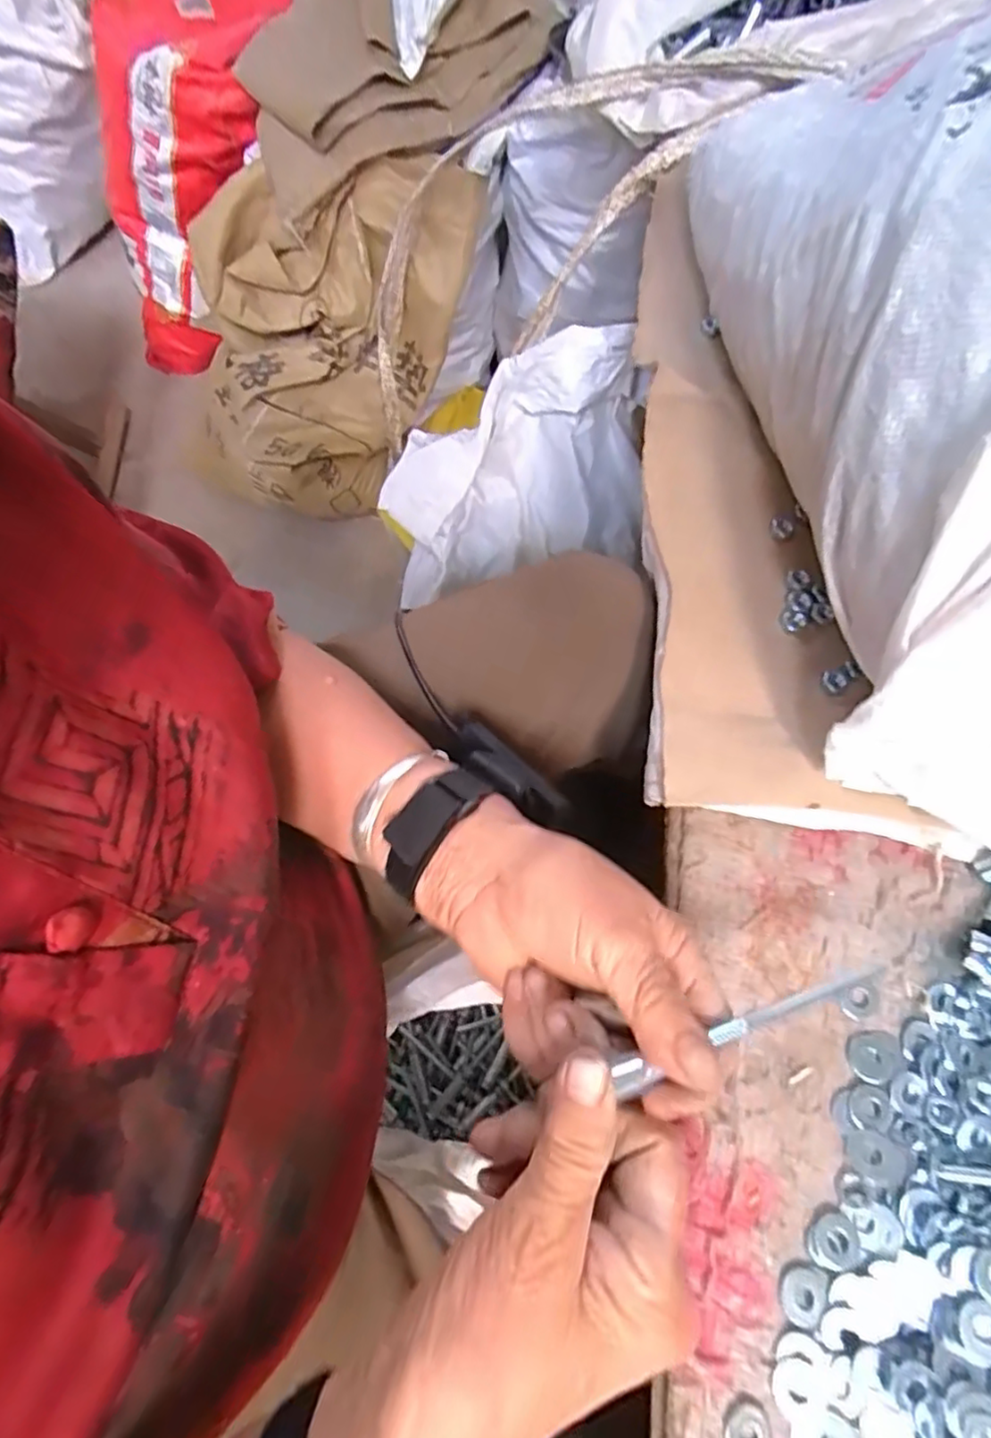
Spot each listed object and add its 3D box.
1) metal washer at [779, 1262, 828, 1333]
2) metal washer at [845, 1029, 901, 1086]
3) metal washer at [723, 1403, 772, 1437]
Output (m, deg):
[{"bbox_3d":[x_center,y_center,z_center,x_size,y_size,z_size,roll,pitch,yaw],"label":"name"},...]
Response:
[{"bbox_3d":[0.123,0.230,0.258,0.016,0.004,0.020,30,71,9],"label":"metal washer"},{"bbox_3d":[0.174,0.154,0.294,0.024,0.004,0.020,-11,70,-6],"label":"metal washer"},{"bbox_3d":[0.094,0.267,0.239,0.019,0.004,0.017,-4,69,-4],"label":"metal washer"}]

